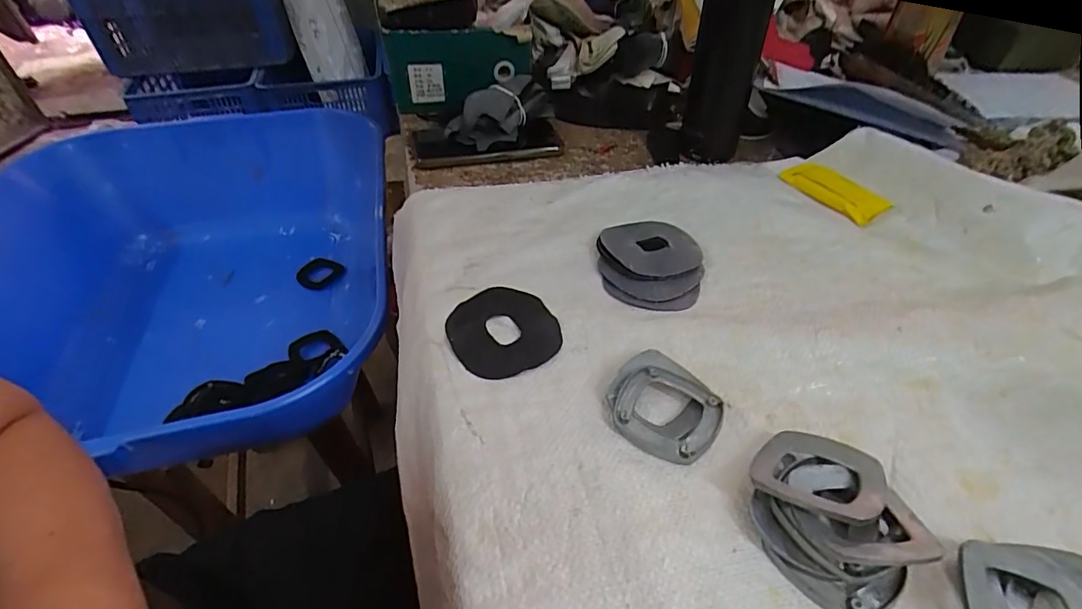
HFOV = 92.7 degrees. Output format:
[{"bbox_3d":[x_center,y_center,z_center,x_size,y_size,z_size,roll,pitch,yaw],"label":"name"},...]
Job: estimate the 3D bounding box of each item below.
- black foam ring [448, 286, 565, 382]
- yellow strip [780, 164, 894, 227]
[{"bbox_3d":[-0.028,0.018,0.375,0.076,0.008,0.080,1,43,-1],"label":"black foam ring"},{"bbox_3d":[0.290,-0.114,0.516,0.051,0.012,0.101,-19,46,-21],"label":"yellow strip"}]

